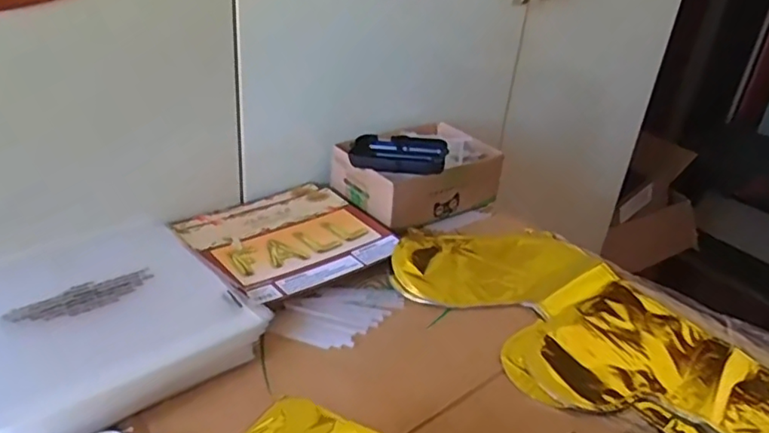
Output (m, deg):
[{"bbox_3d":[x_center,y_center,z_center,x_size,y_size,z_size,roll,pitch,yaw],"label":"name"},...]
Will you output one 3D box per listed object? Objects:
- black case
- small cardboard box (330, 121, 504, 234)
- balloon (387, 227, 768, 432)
[{"bbox_3d":[0.018,-0.075,0.682,0.106,0.027,0.064,11,31,10],"label":"black case"},{"bbox_3d":[0.044,-0.066,0.754,0.193,0.074,0.140,-19,38,-36],"label":"small cardboard box"},{"bbox_3d":[0.211,0.112,0.557,0.440,0.012,0.220,30,38,32],"label":"balloon"}]

